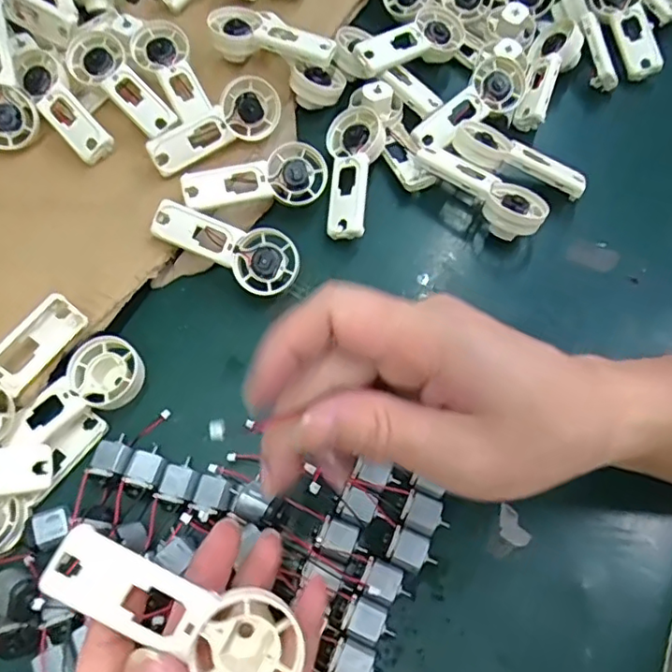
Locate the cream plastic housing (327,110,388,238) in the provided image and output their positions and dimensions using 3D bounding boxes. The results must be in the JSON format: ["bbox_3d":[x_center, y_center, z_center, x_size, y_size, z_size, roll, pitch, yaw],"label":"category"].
[{"bbox_3d":[0.011,-0.111,0.396,0.037,0.020,0.094,5,65,2],"label":"cream plastic housing"}]

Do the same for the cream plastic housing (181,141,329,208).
[{"bbox_3d":[-0.051,-0.099,0.387,0.091,0.019,0.032,-19,67,-9],"label":"cream plastic housing"}]

